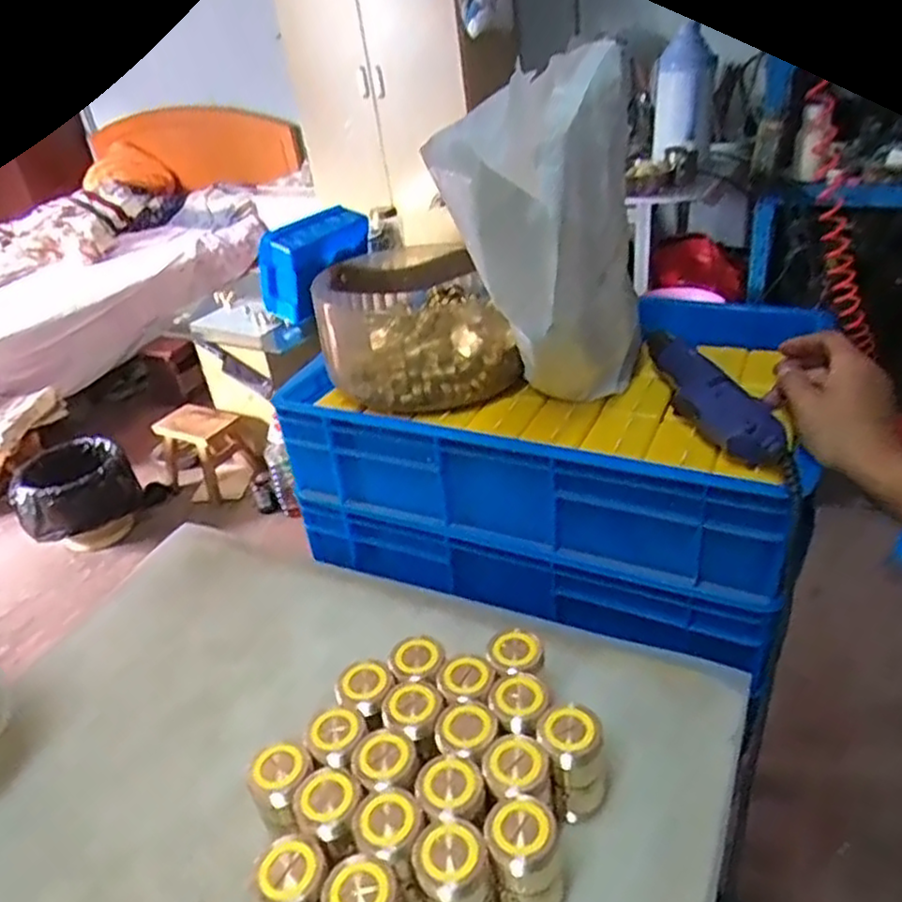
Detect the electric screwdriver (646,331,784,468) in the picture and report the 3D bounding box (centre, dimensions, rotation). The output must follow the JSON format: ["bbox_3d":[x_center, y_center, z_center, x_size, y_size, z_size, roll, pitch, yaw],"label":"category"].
[{"bbox_3d":[0.216,-0.057,0.610,0.058,0.039,0.230,-7,30,-1],"label":"electric screwdriver"}]

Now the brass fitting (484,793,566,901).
[{"bbox_3d":[0.043,0.239,0.414,0.039,0.077,0.044,-9,33,-3],"label":"brass fitting"}]

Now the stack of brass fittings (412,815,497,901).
[{"bbox_3d":[0.003,0.249,0.406,0.039,0.077,0.041,-14,34,-12],"label":"stack of brass fittings"}]

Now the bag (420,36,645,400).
[{"bbox_3d":[0.083,-0.147,0.546,0.119,0.250,0.243,2,34,13],"label":"bag"}]

